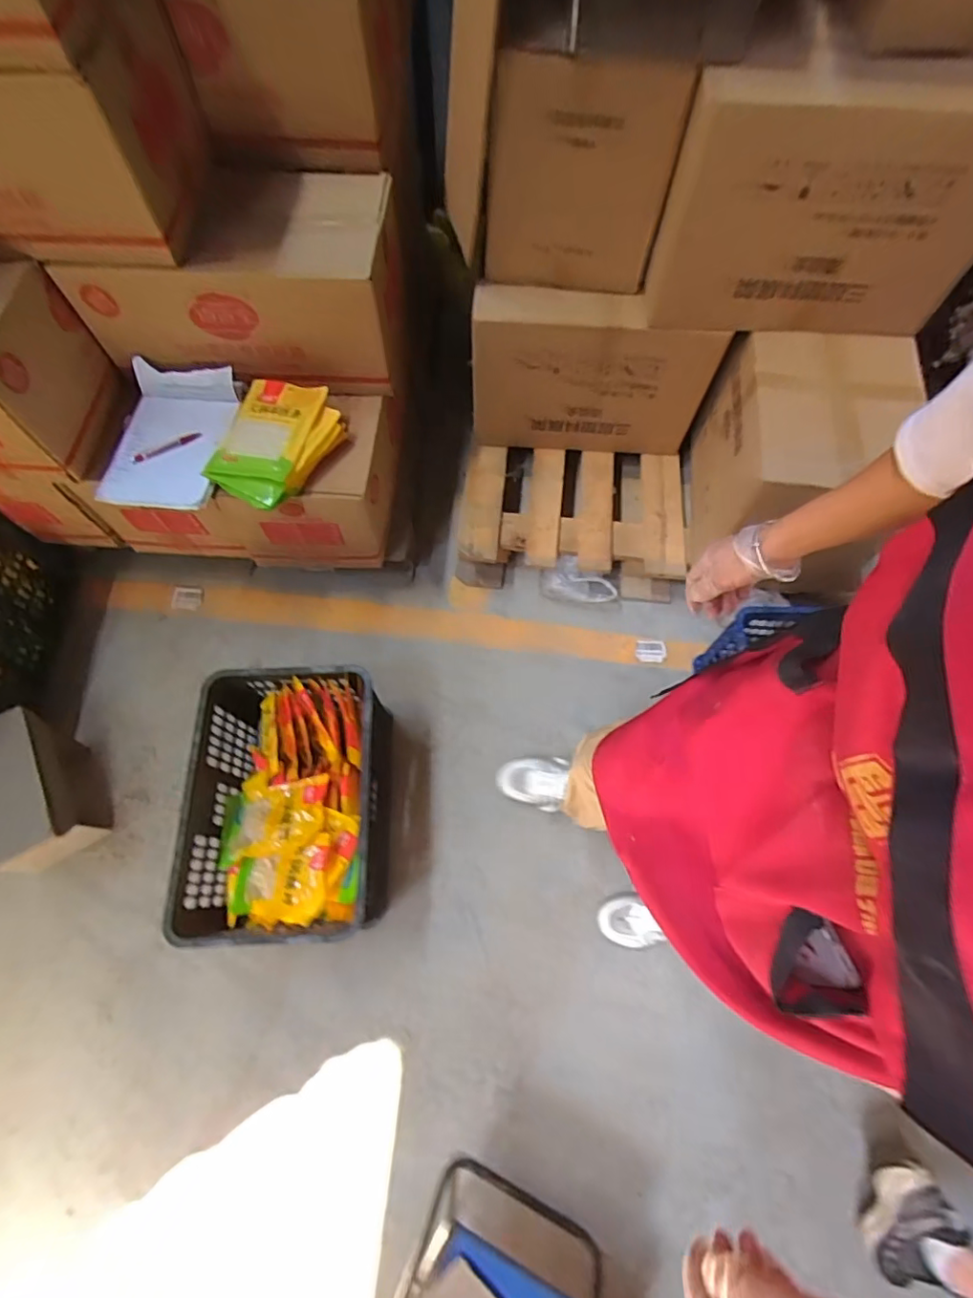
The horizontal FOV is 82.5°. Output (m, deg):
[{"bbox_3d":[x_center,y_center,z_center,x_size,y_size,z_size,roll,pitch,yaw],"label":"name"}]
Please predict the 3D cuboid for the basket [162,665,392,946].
[{"bbox_3d":[-0.392,0.319,1.146,0.350,0.254,0.492,-2,68,1],"label":"basket"}]

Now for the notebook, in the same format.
[{"bbox_3d":[-0.664,-0.455,1.170,0.249,0.056,0.344,4,68,4],"label":"notebook"}]

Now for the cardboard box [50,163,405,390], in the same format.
[{"bbox_3d":[-0.503,-0.828,1.195,0.610,0.245,0.391,5,68,4],"label":"cardboard box"}]

